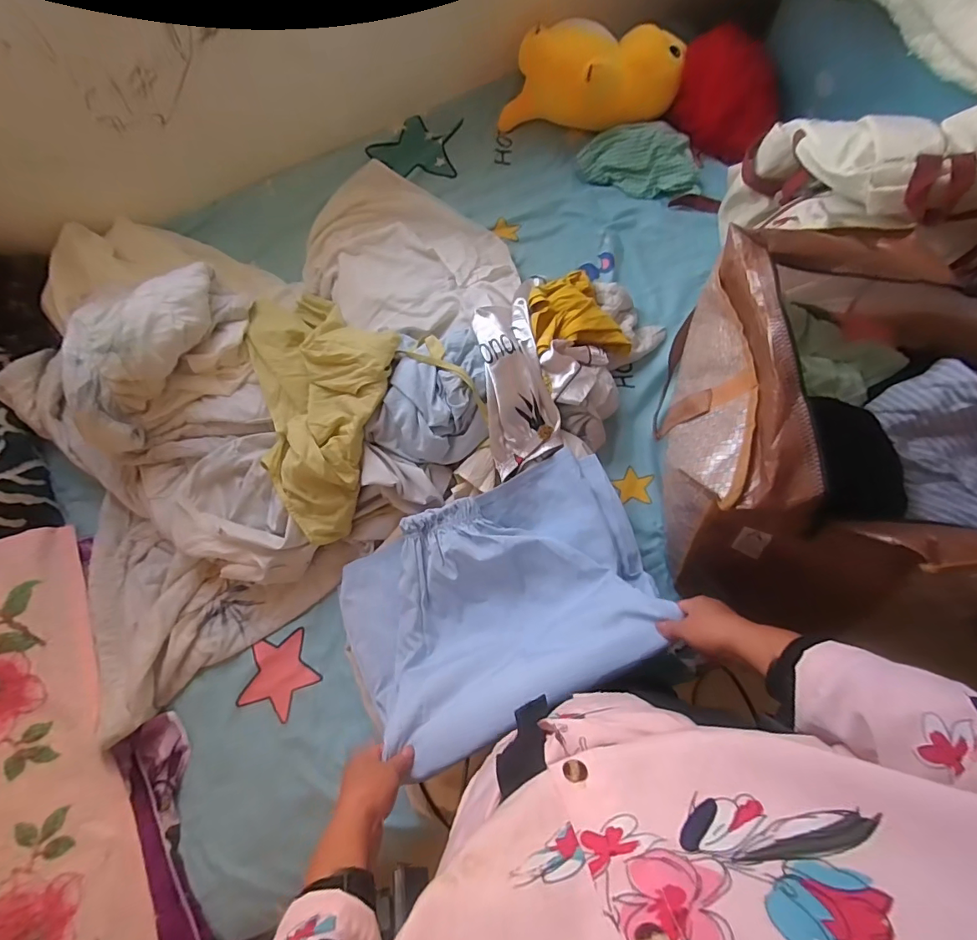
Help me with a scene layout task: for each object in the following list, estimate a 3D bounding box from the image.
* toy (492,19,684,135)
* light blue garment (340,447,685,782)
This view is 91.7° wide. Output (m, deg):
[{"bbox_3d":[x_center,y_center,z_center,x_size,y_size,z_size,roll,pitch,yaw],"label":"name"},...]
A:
[{"bbox_3d":[0.202,-0.747,0.921,0.332,0.190,0.114,-3,74,0],"label":"toy"},{"bbox_3d":[0.010,0.163,0.654,0.436,0.192,0.284,-27,75,-7],"label":"light blue garment"}]

